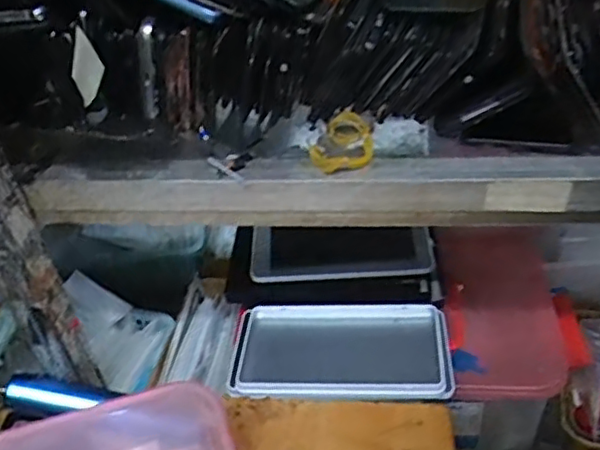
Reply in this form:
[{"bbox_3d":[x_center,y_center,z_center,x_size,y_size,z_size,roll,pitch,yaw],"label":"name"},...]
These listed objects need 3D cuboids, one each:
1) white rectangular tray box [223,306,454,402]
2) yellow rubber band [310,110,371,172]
[{"bbox_3d":[0.037,0.138,0.600,0.194,0.080,0.101,0,39,7],"label":"white rectangular tray box"},{"bbox_3d":[0.026,-0.055,0.419,0.039,0.019,0.055,-6,39,-1],"label":"yellow rubber band"}]

